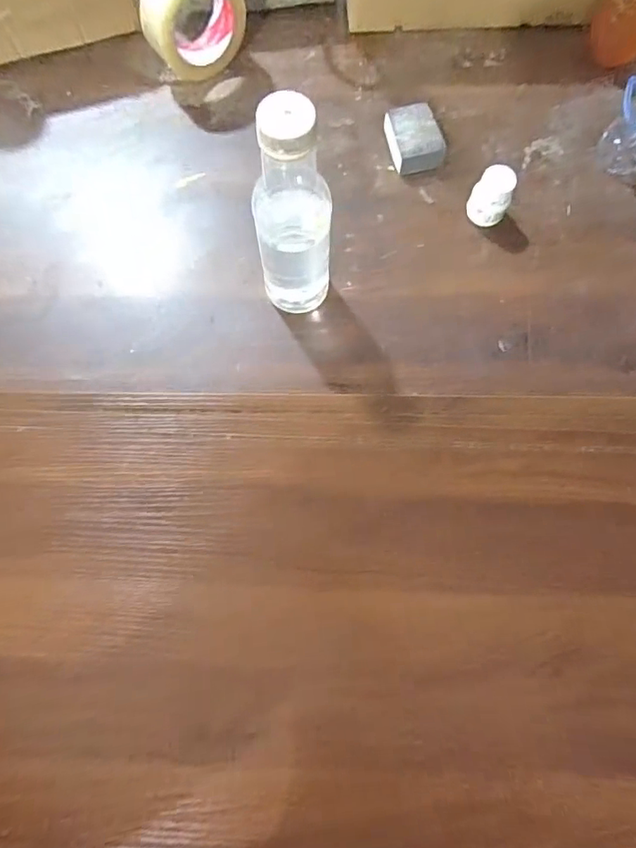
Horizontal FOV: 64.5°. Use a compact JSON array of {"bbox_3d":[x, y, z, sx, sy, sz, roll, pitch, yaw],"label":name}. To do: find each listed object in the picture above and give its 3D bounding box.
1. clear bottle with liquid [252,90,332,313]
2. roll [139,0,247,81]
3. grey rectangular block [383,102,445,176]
[{"bbox_3d":[-0.019,-0.165,0.418,0.062,0.200,0.050,-6,74,-4],"label":"clear bottle with liquid"},{"bbox_3d":[-0.134,-0.441,0.550,0.112,0.106,0.046,-33,77,-11],"label":"roll"},{"bbox_3d":[0.106,-0.317,0.559,0.053,0.026,0.069,-18,75,-7],"label":"grey rectangular block"}]

